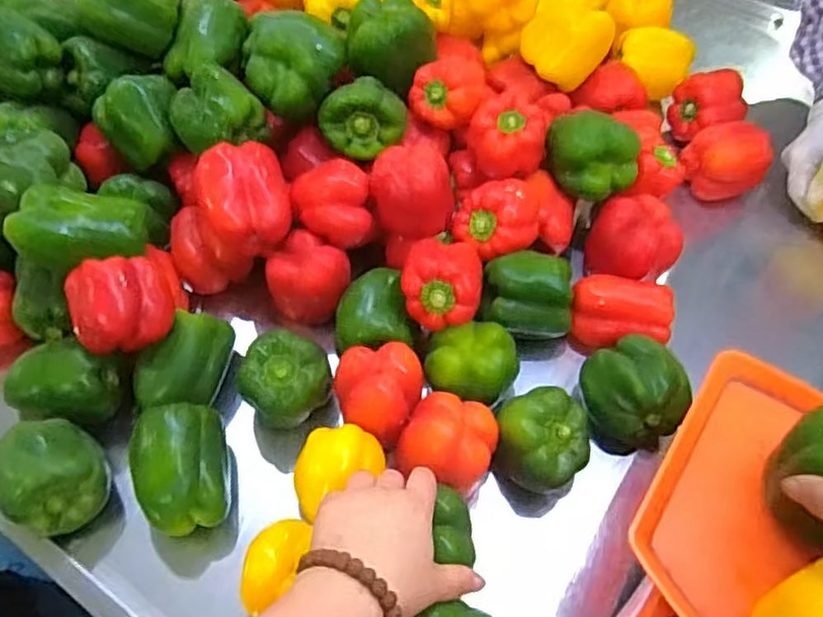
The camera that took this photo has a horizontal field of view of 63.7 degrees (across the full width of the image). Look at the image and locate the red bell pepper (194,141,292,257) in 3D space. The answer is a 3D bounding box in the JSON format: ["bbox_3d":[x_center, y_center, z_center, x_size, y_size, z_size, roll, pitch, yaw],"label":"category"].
[{"bbox_3d":[-0.158,-0.105,0.631,0.080,0.068,0.086,0,58,0],"label":"red bell pepper"}]

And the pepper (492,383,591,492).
[{"bbox_3d":[0.110,0.113,0.563,0.074,0.069,0.078,0,58,0],"label":"pepper"}]

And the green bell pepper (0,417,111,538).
[{"bbox_3d":[-0.299,0.138,0.551,0.077,0.063,0.075,0,58,0],"label":"green bell pepper"}]

